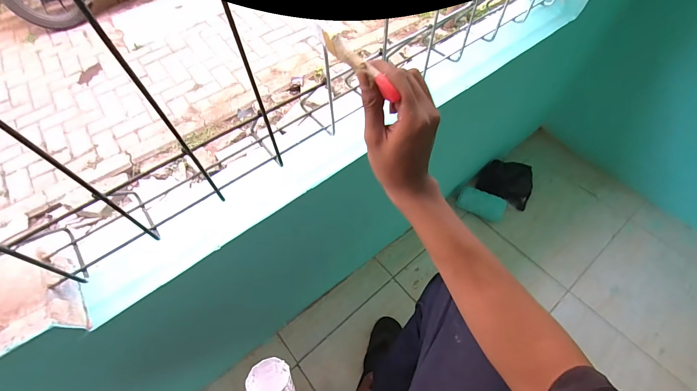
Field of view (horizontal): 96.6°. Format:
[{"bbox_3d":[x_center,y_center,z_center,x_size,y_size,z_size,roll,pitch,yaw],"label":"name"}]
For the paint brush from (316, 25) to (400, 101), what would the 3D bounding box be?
[{"bbox_3d":[0.005,-0.131,0.301,0.013,0.017,0.123,-32,63,-14],"label":"paint brush"}]

